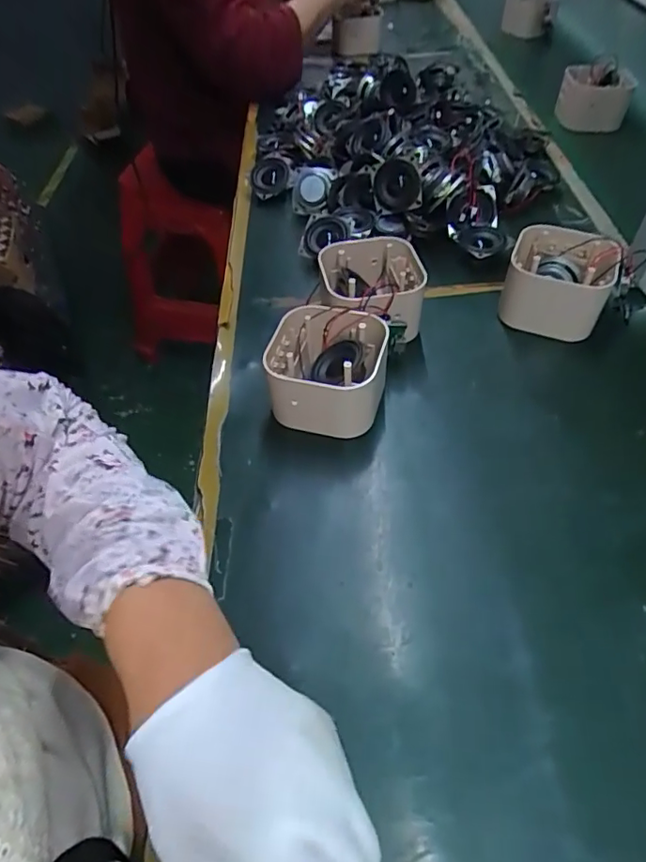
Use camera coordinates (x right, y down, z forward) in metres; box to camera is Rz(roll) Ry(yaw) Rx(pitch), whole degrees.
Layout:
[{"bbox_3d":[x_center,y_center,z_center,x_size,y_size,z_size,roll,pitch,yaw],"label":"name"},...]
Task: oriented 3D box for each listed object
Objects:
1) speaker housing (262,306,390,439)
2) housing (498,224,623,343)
[{"bbox_3d":[0.003,-0.046,0.443,0.095,0.063,0.095,7,51,8],"label":"speaker housing"},{"bbox_3d":[0.214,-0.135,0.502,0.088,0.068,0.081,15,53,15],"label":"housing"}]

